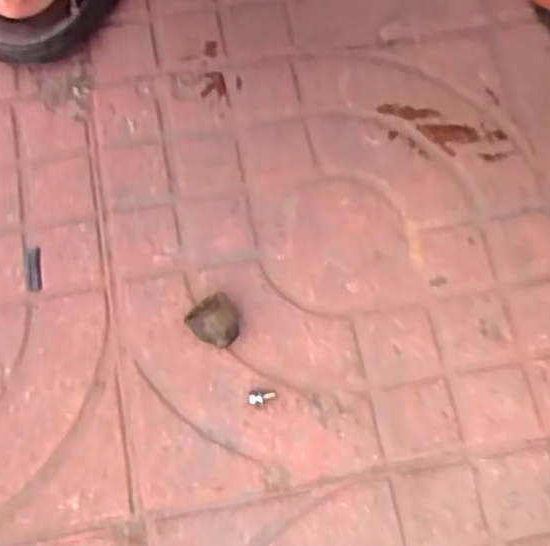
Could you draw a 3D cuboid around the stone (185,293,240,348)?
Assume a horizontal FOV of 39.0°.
[{"bbox_3d":[-0.037,0.028,0.478,0.030,0.032,0.032,0,69,0],"label":"stone"}]

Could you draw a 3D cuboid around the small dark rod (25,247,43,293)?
[{"bbox_3d":[-0.157,-0.002,0.506,0.010,0.004,0.032,-10,69,-3],"label":"small dark rod"}]

